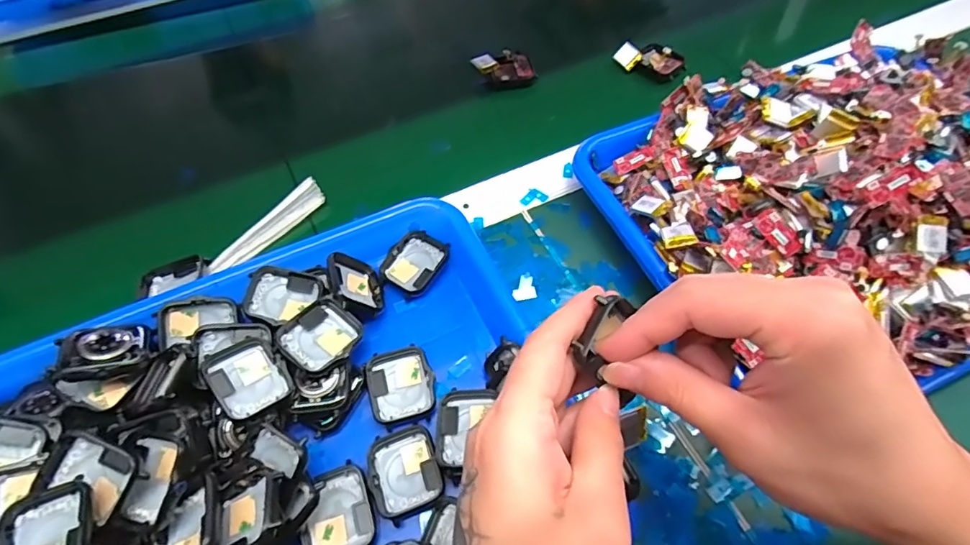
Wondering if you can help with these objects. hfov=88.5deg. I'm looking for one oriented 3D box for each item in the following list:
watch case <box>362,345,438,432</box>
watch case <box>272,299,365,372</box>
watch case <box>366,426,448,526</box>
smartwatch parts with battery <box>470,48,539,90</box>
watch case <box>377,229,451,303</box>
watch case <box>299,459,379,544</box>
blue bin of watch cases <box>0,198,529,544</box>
[{"bbox_3d":[-0.051,0.069,0.301,0.039,0.009,0.043,-14,60,-7],"label":"watch case"},{"bbox_3d":[-0.098,0.037,0.295,0.042,0.012,0.042,40,53,6],"label":"watch case"},{"bbox_3d":[-0.044,0.111,0.279,0.037,0.011,0.044,-18,60,-10],"label":"watch case"},{"bbox_3d":[0.018,-0.192,0.470,0.057,0.019,0.034,-1,59,0],"label":"smartwatch parts with battery"},{"bbox_3d":[-0.049,-0.007,0.345,0.037,0.008,0.044,34,65,19],"label":"watch case"},{"bbox_3d":[-0.079,0.129,0.267,0.038,0.008,0.044,-16,60,-9],"label":"watch case"},{"bbox_3d":[-0.120,0.099,0.262,0.327,0.059,0.248,-23,61,-13],"label":"blue bin of watch cases"}]

